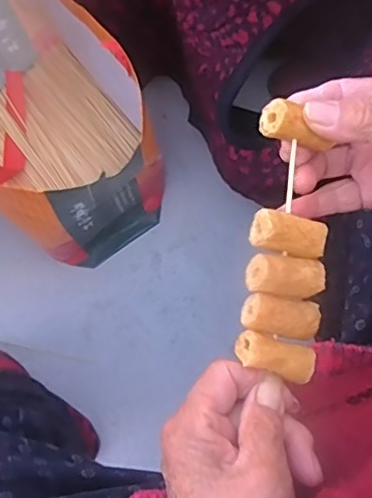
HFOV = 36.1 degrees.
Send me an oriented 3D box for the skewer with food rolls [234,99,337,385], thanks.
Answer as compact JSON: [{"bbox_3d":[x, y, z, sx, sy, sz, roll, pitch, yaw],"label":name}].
[{"bbox_3d":[0.052,-0.004,0.295,0.042,0.015,0.140,2,88,0],"label":"skewer with food rolls"}]

